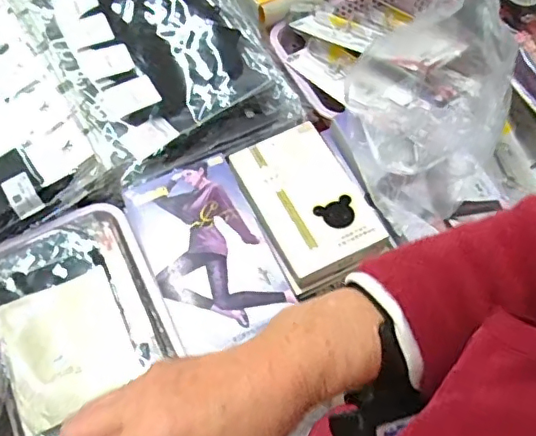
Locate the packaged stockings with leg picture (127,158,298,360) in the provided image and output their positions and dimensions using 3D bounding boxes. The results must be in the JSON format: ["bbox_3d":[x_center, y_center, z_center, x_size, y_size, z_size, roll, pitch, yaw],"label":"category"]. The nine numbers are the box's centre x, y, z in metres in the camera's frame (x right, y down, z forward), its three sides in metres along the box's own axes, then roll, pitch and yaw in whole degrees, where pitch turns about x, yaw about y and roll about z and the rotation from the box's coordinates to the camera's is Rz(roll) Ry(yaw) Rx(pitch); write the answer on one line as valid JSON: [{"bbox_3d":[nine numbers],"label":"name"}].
[{"bbox_3d":[-0.082,0.034,0.740,0.161,0.008,0.254,-23,67,-11],"label":"packaged stockings with leg picture"}]

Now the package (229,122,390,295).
[{"bbox_3d":[0.052,-0.026,0.777,0.142,0.029,0.229,-23,67,-11],"label":"package"}]

